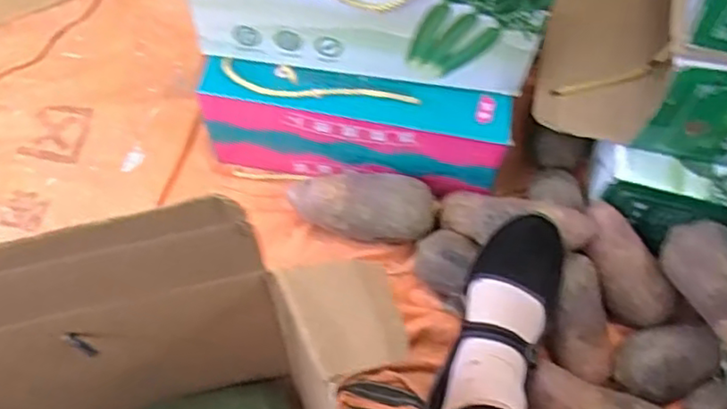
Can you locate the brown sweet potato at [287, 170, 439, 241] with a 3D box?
[{"bbox_3d":[0.000,0.003,0.729,0.161,0.076,0.076,17,63,8],"label":"brown sweet potato"}]

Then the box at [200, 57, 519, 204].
[{"bbox_3d":[-0.009,-0.078,0.742,0.326,0.141,0.071,9,62,3],"label":"box"}]

